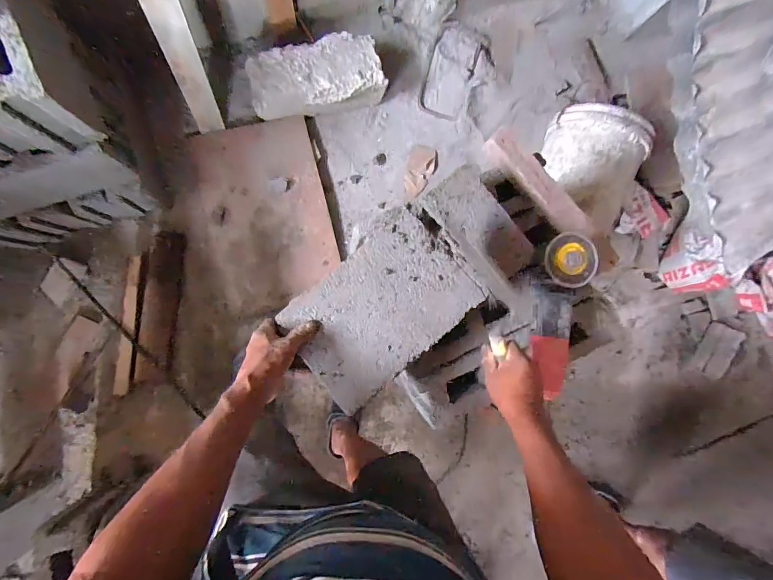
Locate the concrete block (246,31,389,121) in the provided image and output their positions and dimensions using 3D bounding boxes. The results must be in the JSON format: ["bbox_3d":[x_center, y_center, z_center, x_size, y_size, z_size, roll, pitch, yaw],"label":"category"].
[{"bbox_3d":[-0.206,-0.624,1.149,0.390,0.185,0.136,-14,90,-11],"label":"concrete block"}]

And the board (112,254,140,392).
[{"bbox_3d":[-0.753,0.103,1.117,0.038,0.016,0.402,6,86,-10],"label":"board"}]

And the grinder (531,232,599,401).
[{"bbox_3d":[0.305,0.046,0.669,0.082,0.077,0.273,4,86,-10],"label":"grinder"}]

